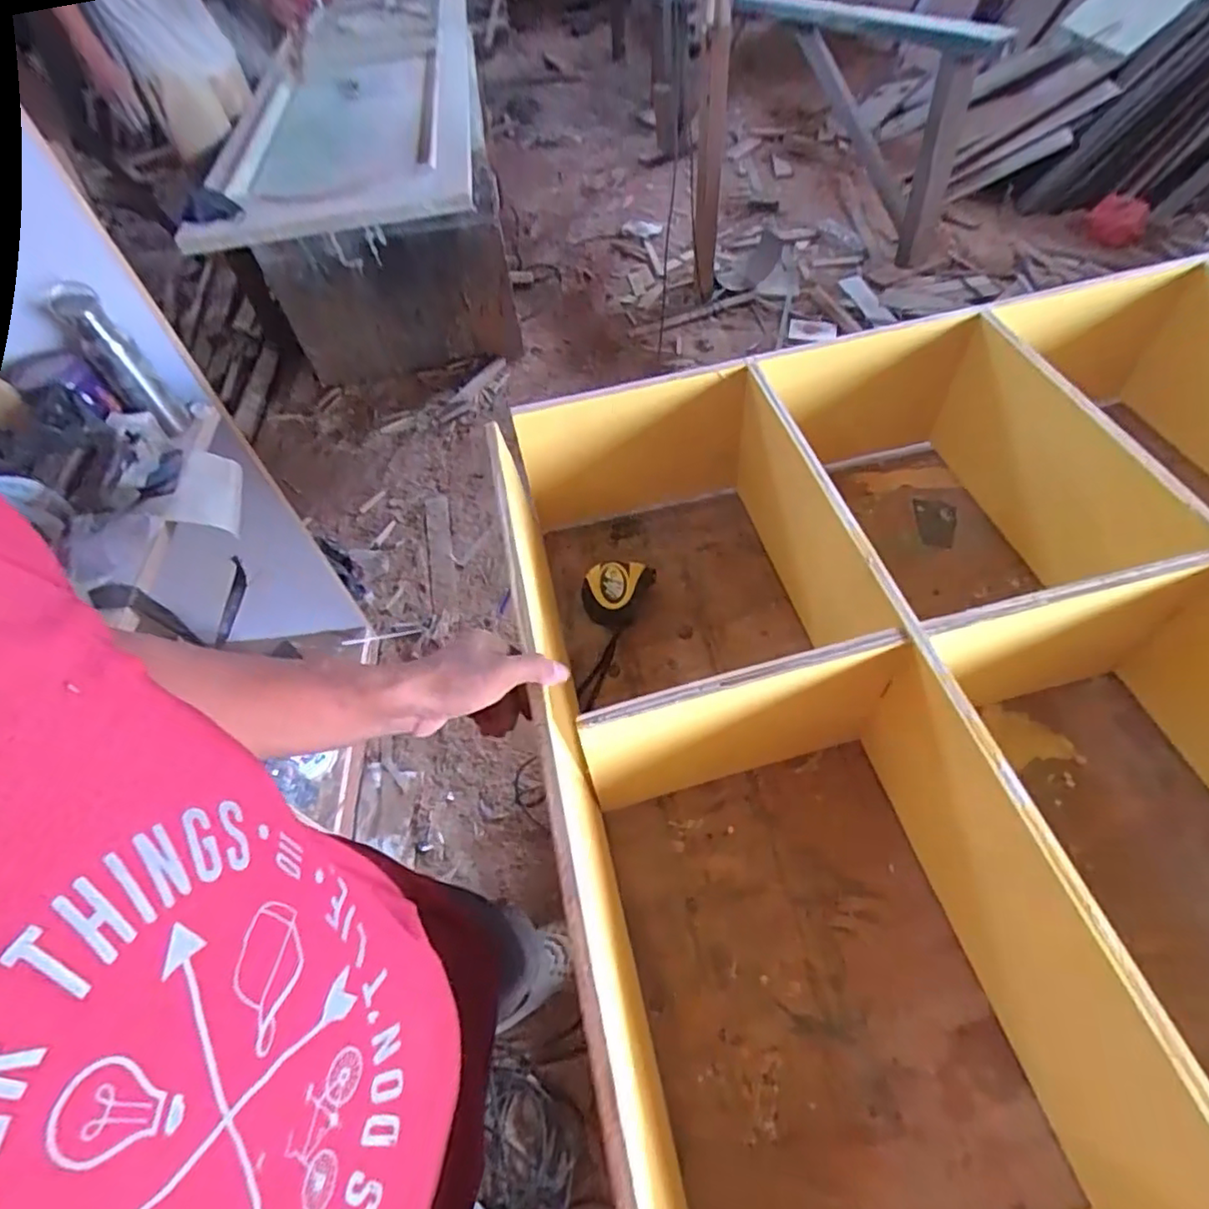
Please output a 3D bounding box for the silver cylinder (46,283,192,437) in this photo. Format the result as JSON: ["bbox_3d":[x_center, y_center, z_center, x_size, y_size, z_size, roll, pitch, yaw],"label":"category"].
[{"bbox_3d":[-0.764,-0.376,1.027,0.070,0.224,0.055,-40,62,-22],"label":"silver cylinder"}]

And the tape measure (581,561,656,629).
[{"bbox_3d":[0.018,-0.014,0.787,0.091,0.042,0.074,-4,55,1],"label":"tape measure"}]

